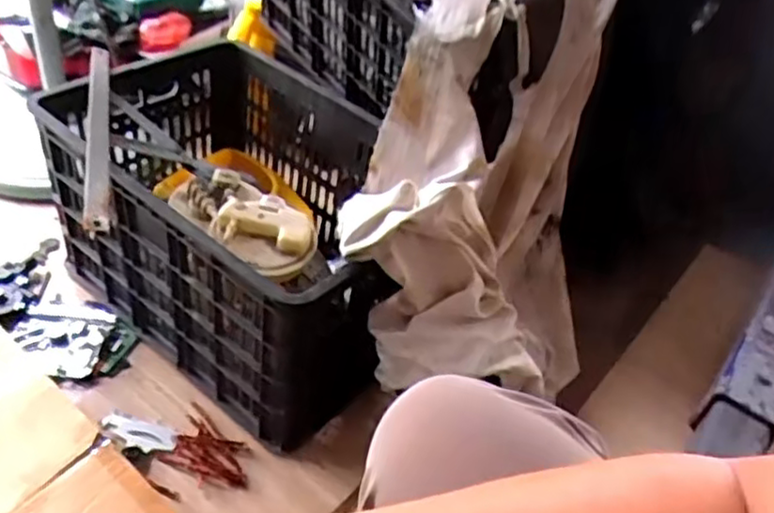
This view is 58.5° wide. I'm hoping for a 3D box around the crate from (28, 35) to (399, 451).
[{"bbox_3d":[-0.181,-0.059,0.993,0.527,0.281,0.386,33,47,24],"label":"crate"}]

